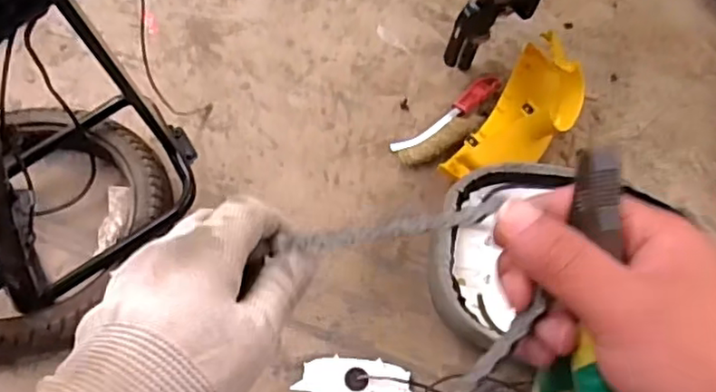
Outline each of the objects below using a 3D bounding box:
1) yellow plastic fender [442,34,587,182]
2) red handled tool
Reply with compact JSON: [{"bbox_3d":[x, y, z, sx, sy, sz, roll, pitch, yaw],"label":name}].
[{"bbox_3d":[0.264,-0.130,0.977,0.132,0.139,0.339,29,59,14],"label":"yellow plastic fender"},{"bbox_3d":[0.159,-0.120,1.028,0.236,0.020,0.071,-38,67,-25],"label":"red handled tool"}]

